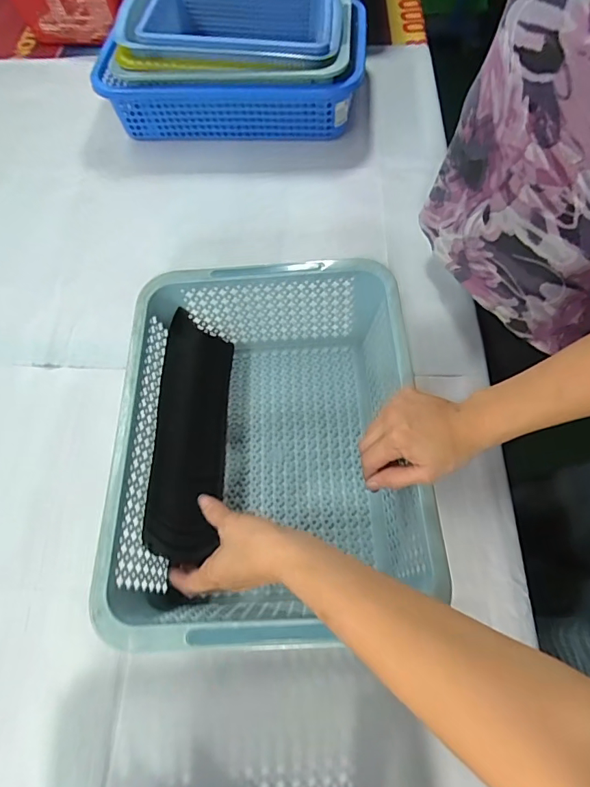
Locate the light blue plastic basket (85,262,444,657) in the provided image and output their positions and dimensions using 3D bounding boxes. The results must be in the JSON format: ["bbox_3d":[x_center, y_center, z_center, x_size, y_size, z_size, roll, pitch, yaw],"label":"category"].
[{"bbox_3d":[-0.026,0.051,0.486,0.286,0.122,0.378,-4,62,2],"label":"light blue plastic basket"}]

